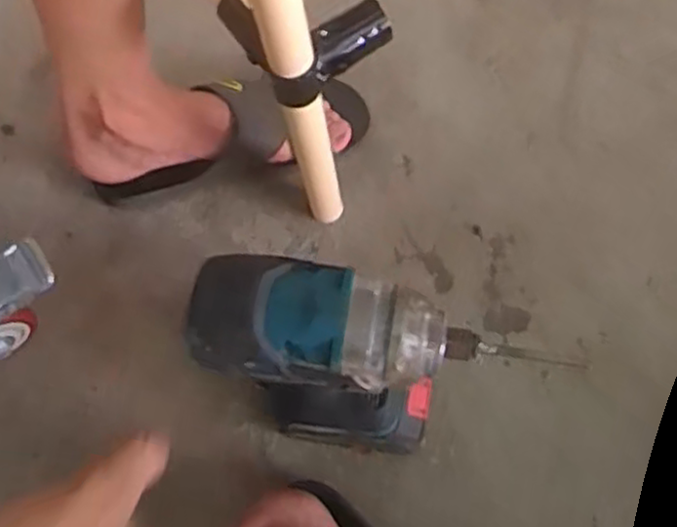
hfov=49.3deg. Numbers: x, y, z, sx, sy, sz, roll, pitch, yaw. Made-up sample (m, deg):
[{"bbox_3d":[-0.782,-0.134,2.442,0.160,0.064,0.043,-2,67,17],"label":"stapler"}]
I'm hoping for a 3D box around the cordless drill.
[{"bbox_3d":[0.001,0.069,0.469,0.156,0.238,0.062,9,71,6],"label":"cordless drill"}]

